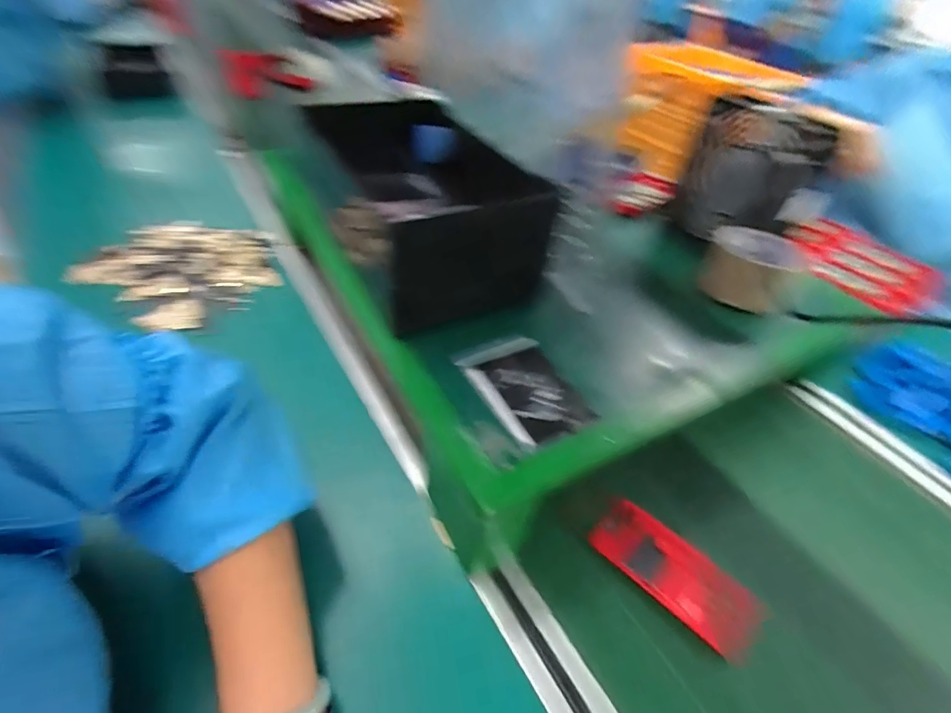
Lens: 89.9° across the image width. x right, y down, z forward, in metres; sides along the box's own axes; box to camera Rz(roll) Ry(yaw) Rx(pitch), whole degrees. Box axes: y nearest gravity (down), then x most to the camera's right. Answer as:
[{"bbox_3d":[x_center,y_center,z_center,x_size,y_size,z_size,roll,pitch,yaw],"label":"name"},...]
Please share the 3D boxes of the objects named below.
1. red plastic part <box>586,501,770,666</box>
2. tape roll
[{"bbox_3d":[0.167,0.185,0.401,0.138,0.021,0.059,37,55,24],"label":"red plastic part"},{"bbox_3d":[0.289,-0.092,0.502,0.088,0.051,0.088,4,42,-3],"label":"tape roll"}]

